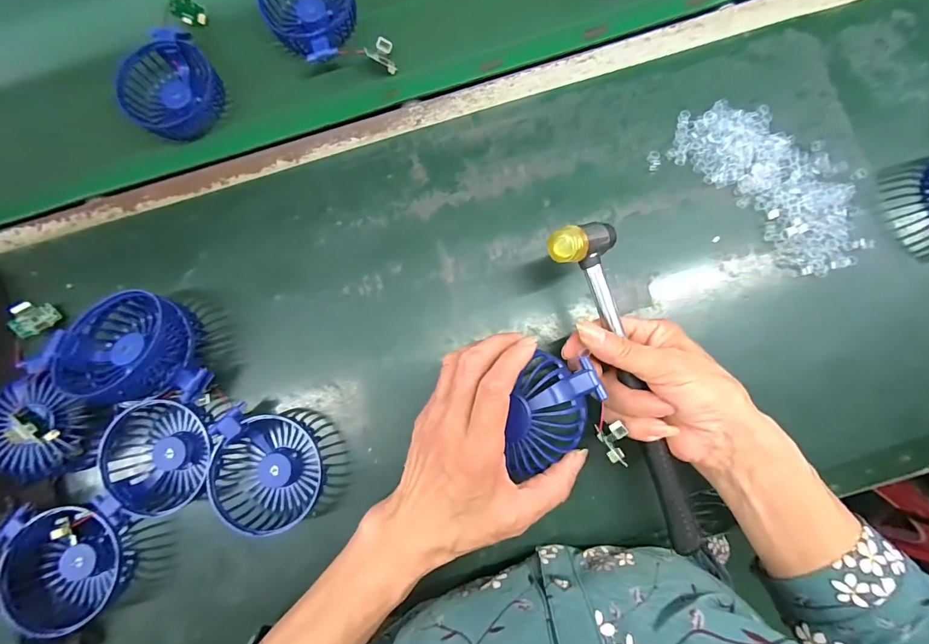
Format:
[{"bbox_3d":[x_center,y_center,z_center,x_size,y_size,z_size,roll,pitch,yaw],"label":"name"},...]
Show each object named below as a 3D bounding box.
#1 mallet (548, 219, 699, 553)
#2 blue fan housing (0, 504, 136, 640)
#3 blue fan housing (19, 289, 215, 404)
[{"bbox_3d":[0.116,0.045,0.279,0.050,0.026,0.235,-18,88,0],"label":"mallet"},{"bbox_3d":[-0.320,0.199,0.325,0.092,0.041,0.101,0,84,2],"label":"blue fan housing"},{"bbox_3d":[-0.269,0.021,0.336,0.114,0.054,0.089,-2,83,1],"label":"blue fan housing"}]

